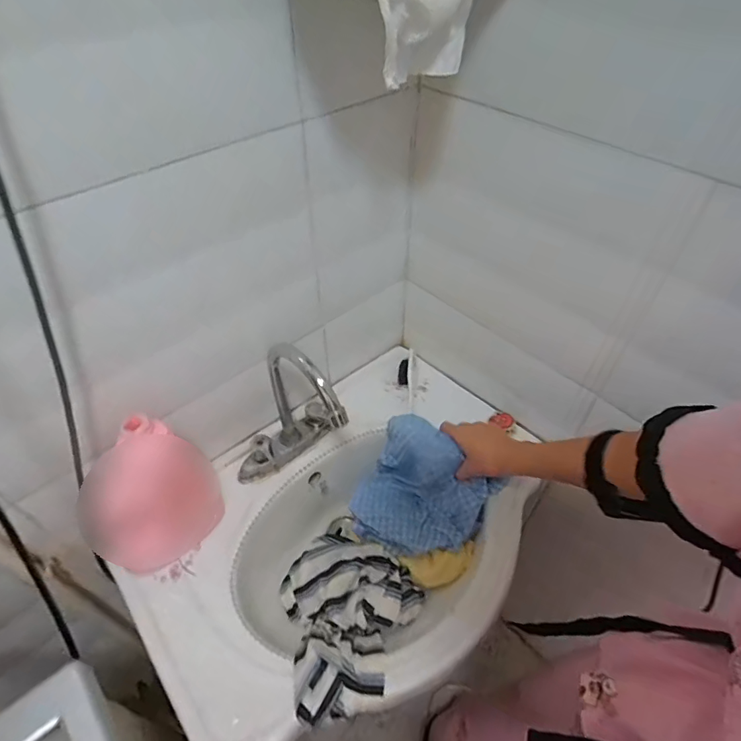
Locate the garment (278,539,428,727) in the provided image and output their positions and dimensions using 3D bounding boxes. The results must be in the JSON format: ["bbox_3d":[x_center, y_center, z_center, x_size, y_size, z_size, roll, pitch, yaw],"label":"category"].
[{"bbox_3d":[-0.026,0.307,0.605,0.173,0.087,0.218,-15,49,-13],"label":"garment"}]

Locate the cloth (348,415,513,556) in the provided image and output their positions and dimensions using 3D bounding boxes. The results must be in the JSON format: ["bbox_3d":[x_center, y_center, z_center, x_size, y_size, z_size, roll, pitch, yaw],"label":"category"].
[{"bbox_3d":[0.081,0.173,0.688,0.184,0.090,0.187,22,52,19],"label":"cloth"}]

